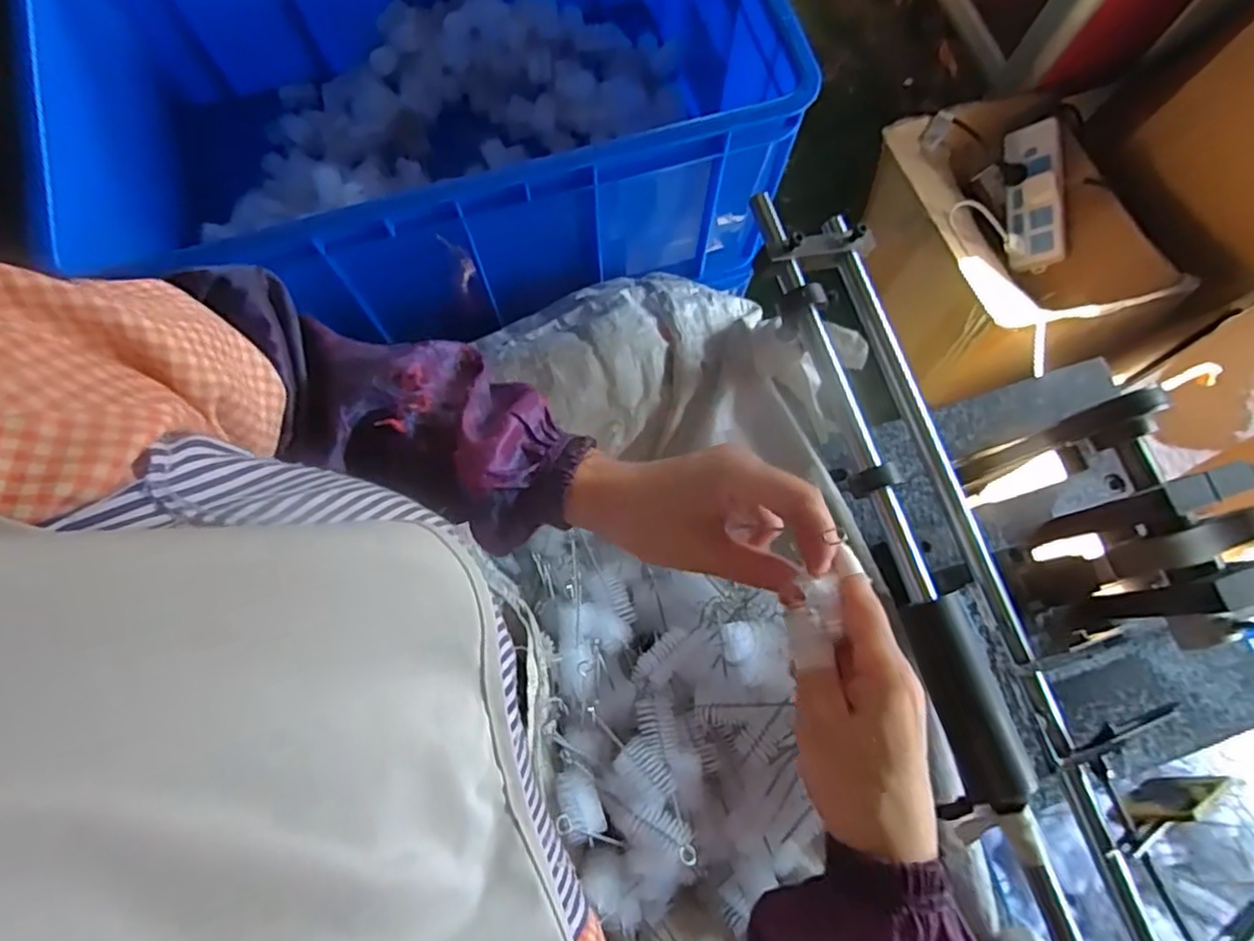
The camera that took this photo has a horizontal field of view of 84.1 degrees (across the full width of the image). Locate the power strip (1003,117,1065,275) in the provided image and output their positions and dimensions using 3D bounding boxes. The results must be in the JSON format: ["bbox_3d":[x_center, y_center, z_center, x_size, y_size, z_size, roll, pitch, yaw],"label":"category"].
[{"bbox_3d":[0.639,-0.433,1.095,0.030,0.083,0.239,6,82,-42],"label":"power strip"}]

